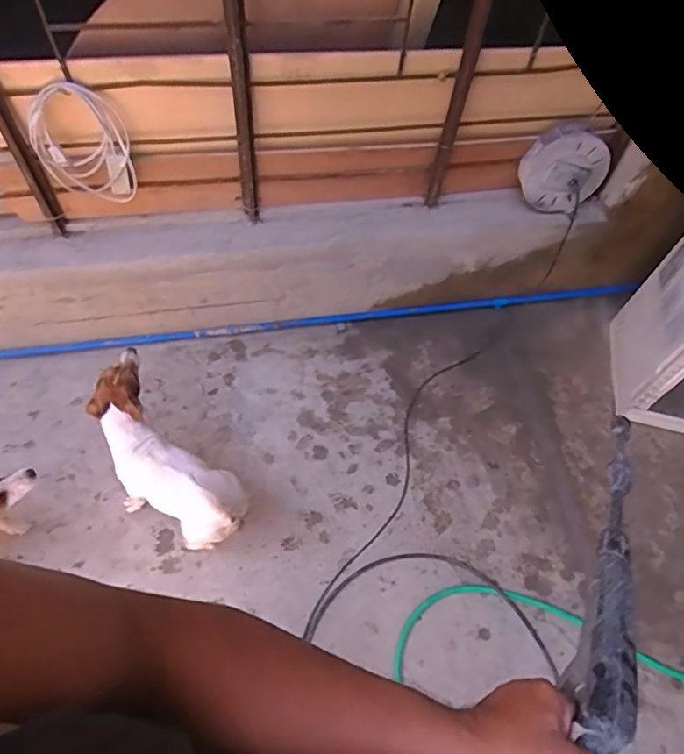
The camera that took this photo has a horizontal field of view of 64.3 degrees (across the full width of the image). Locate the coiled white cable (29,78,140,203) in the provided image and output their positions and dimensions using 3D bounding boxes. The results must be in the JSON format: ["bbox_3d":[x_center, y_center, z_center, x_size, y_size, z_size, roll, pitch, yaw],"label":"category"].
[{"bbox_3d":[-0.611,-0.538,1.284,0.209,0.293,0.046,-8,60,-9],"label":"coiled white cable"}]

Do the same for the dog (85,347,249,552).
[{"bbox_3d":[-0.460,0.215,1.377,0.216,0.373,0.503,-39,81,-24],"label":"dog"}]

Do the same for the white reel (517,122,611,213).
[{"bbox_3d":[0.622,-0.573,1.526,0.235,0.248,0.042,-16,41,22],"label":"white reel"}]

